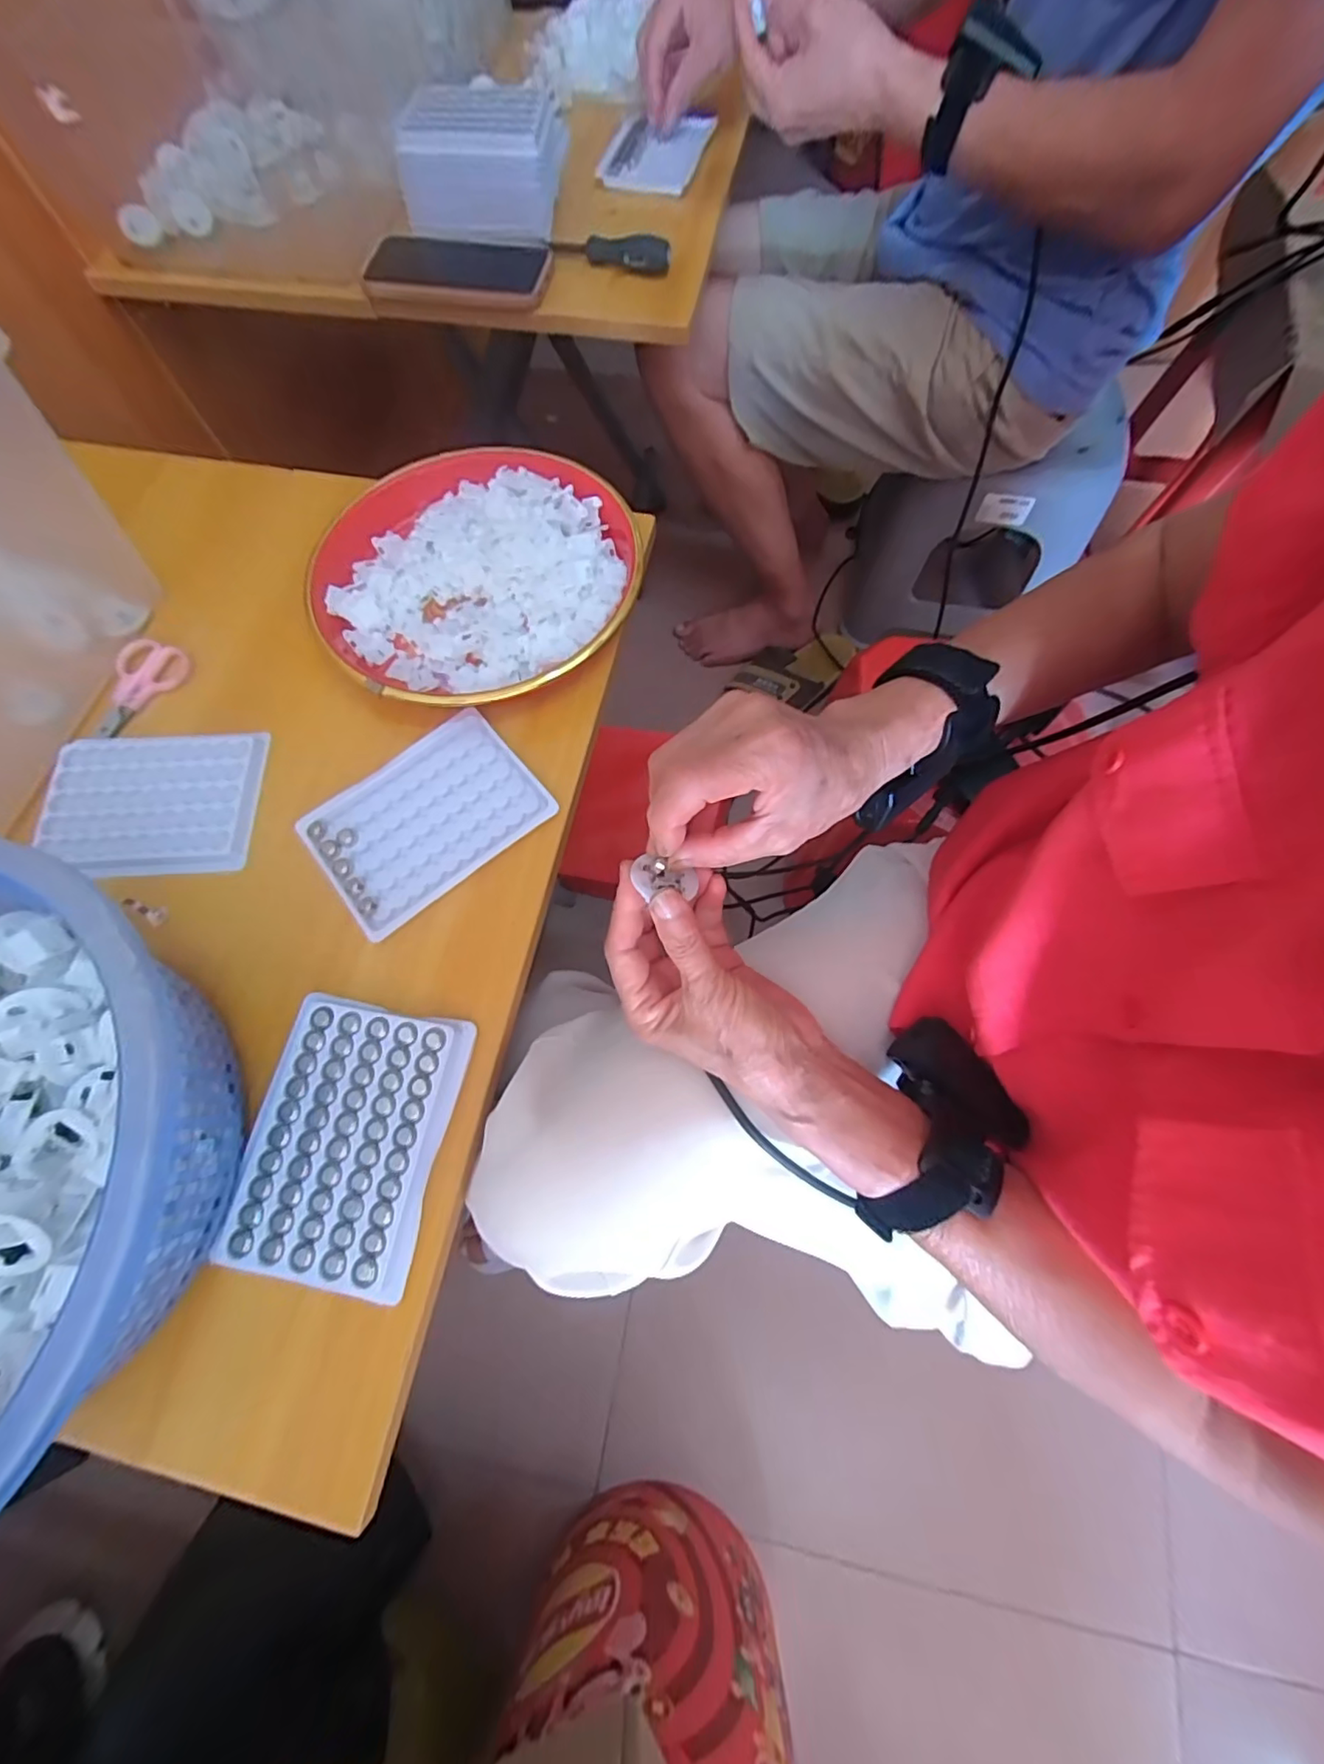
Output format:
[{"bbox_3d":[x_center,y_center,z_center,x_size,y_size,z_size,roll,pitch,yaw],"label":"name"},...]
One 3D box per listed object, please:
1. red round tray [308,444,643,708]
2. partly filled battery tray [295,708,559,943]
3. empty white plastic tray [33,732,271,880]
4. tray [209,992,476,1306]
[{"bbox_3d":[-0.123,-0.210,0.398,0.213,0.026,0.206,0,71,1],"label":"red round tray"},{"bbox_3d":[-0.141,-0.039,0.349,0.130,0.004,0.095,-38,74,-11],"label":"partly filled battery tray"},{"bbox_3d":[-0.313,-0.049,0.355,0.123,0.007,0.091,-4,71,0],"label":"empty white plastic tray"},{"bbox_3d":[-0.154,0.127,0.289,0.090,0.013,0.125,10,71,4],"label":"tray"}]

